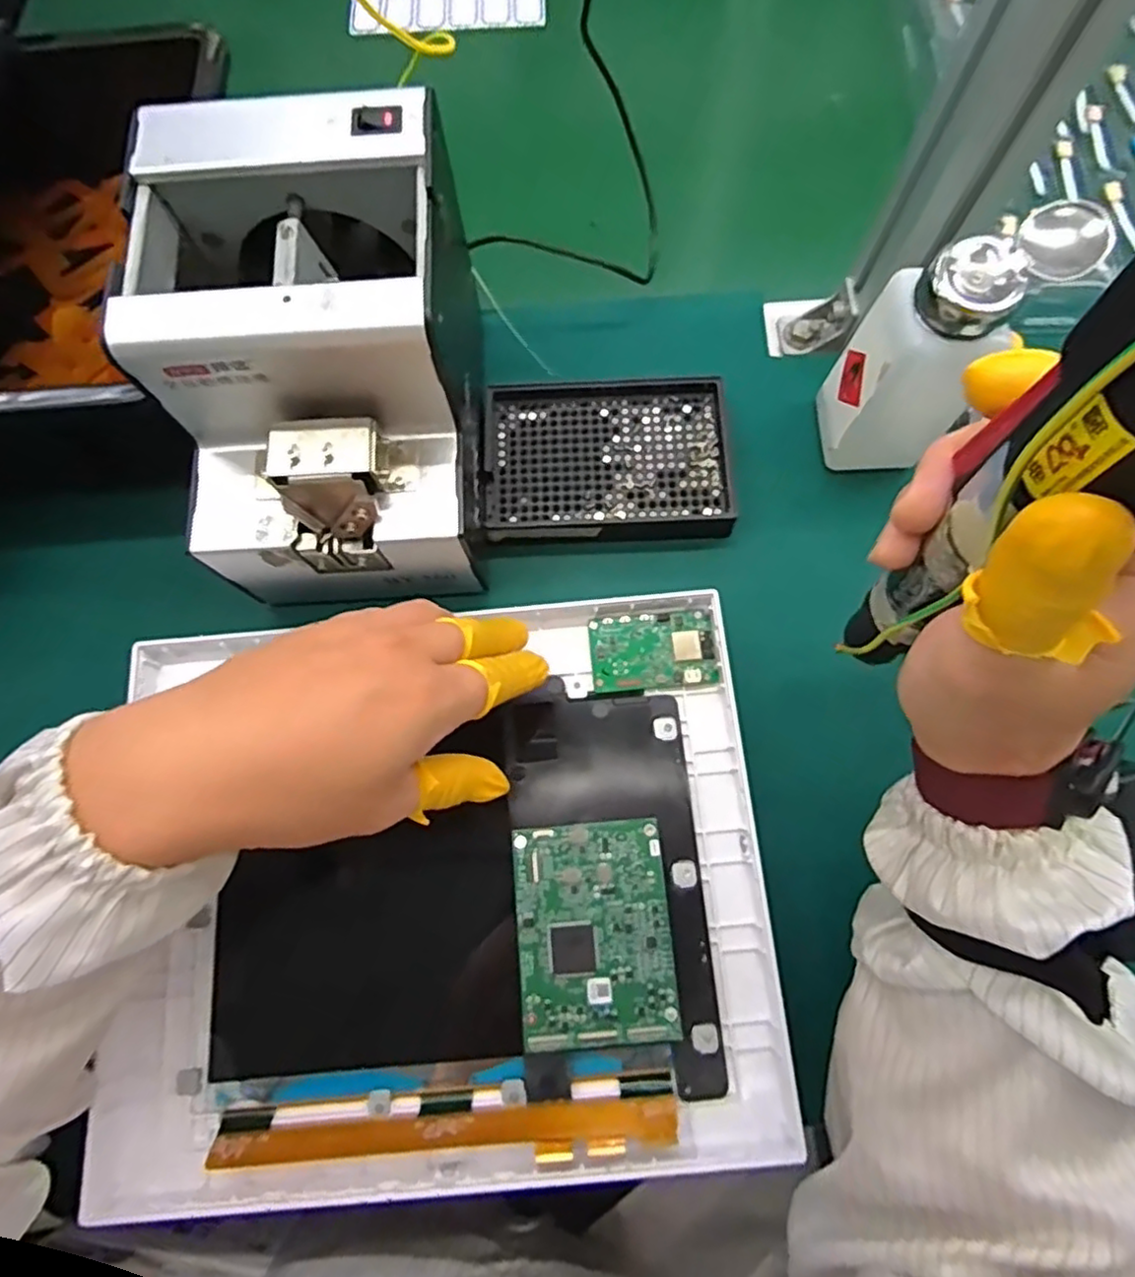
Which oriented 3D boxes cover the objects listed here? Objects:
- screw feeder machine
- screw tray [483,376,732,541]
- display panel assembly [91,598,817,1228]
[{"bbox_3d":[-0.113,-0.125,0.316,0.126,0.132,0.170,-3,72,0],"label":"screw feeder machine"},{"bbox_3d":[0.023,-0.104,0.385,0.139,0.020,0.100,0,72,1],"label":"screw tray"},{"bbox_3d":[-0.061,0.116,0.323,0.307,0.028,0.253,-6,72,-1],"label":"display panel assembly"}]

